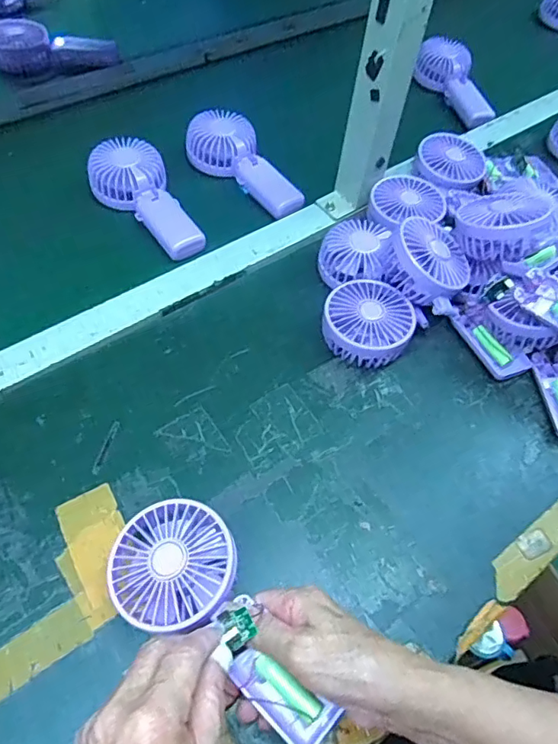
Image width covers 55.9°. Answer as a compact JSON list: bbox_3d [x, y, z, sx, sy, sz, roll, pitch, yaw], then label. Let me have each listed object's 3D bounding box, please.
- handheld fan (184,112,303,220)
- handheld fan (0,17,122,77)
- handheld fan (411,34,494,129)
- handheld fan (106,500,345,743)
[{"bbox_3d":[-0.046,-0.255,0.645,0.075,0.048,0.176,-30,62,-23],"label":"handheld fan"},{"bbox_3d":[-0.332,-0.478,0.777,0.177,0.052,0.068,-6,57,-8],"label":"handheld fan"},{"bbox_3d":[0.272,-0.442,0.810,0.078,0.039,0.178,-17,72,-16],"label":"handheld fan"},{"bbox_3d":[-0.041,0.164,0.344,0.080,0.034,0.181,-36,68,-26],"label":"handheld fan"}]

